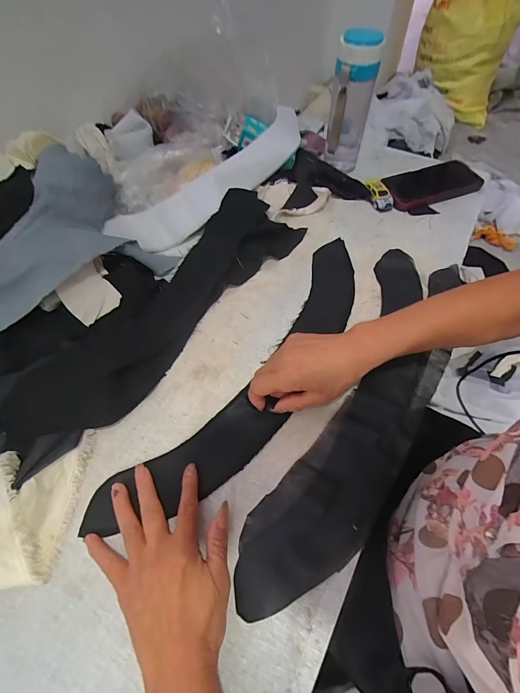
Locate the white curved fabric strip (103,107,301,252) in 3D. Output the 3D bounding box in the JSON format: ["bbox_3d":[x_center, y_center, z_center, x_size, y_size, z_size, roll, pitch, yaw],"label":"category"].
[{"bbox_3d":[-0.052,-0.275,0.540,0.424,0.052,0.095,-39,66,-20],"label":"white curved fabric strip"}]

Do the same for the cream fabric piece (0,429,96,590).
[{"bbox_3d":[-0.226,0.148,0.307,0.117,0.040,0.127,-8,59,-5],"label":"cream fabric piece"}]

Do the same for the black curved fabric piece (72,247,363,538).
[{"bbox_3d":[0.002,0.023,0.399,0.111,0.012,0.462,29,64,17],"label":"black curved fabric piece"}]

